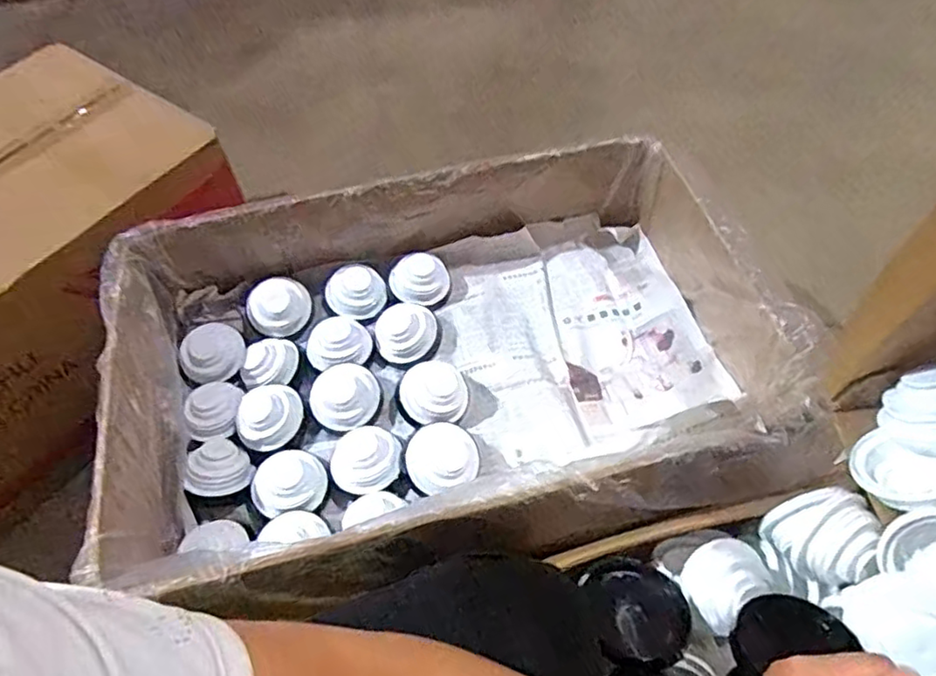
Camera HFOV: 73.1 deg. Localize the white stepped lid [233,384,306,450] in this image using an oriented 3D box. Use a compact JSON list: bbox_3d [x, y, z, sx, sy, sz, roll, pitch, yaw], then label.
[{"bbox_3d":[-0.241,0.097,0.772,0.079,0.049,0.072,-2,55,2],"label":"white stepped lid"}]

